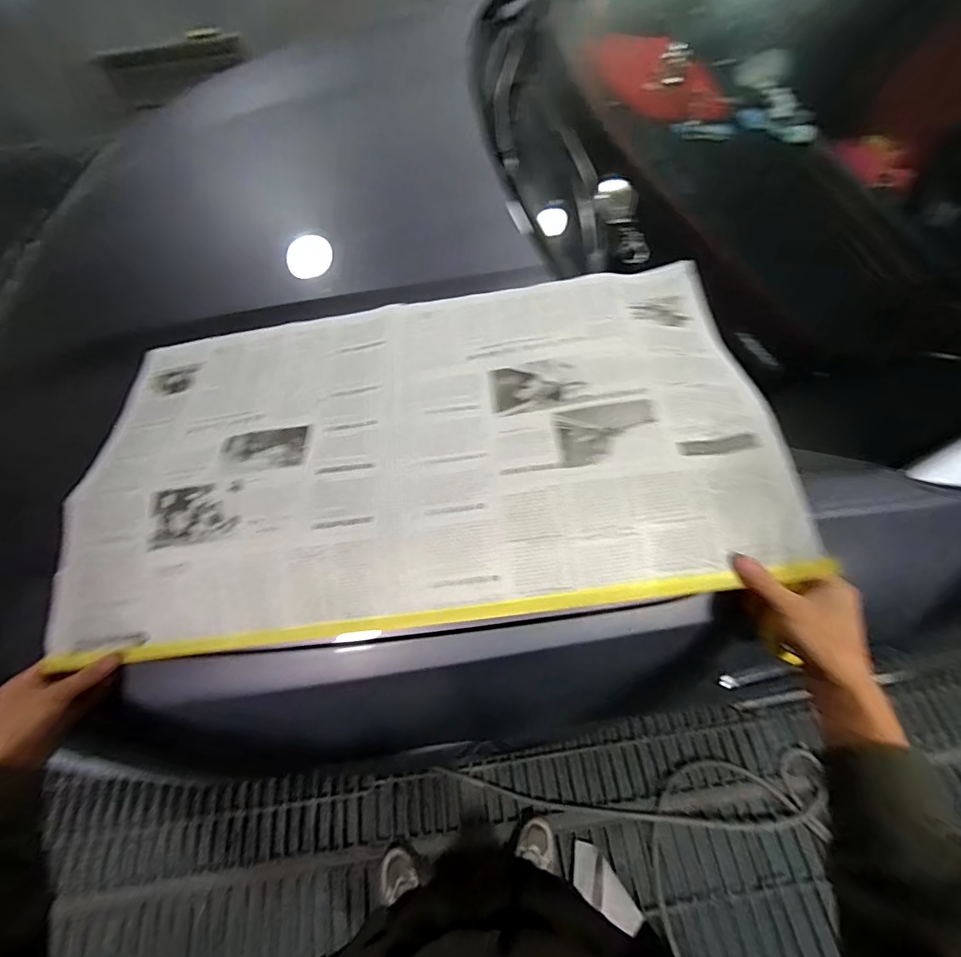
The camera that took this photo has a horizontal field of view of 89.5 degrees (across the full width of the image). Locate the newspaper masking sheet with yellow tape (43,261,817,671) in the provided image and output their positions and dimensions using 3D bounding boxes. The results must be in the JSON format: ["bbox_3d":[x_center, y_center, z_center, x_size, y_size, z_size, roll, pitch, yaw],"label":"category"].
[{"bbox_3d":[-0.085,-0.049,0.565,0.733,0.114,0.427,-4,59,-1],"label":"newspaper masking sheet with yellow tape"}]

